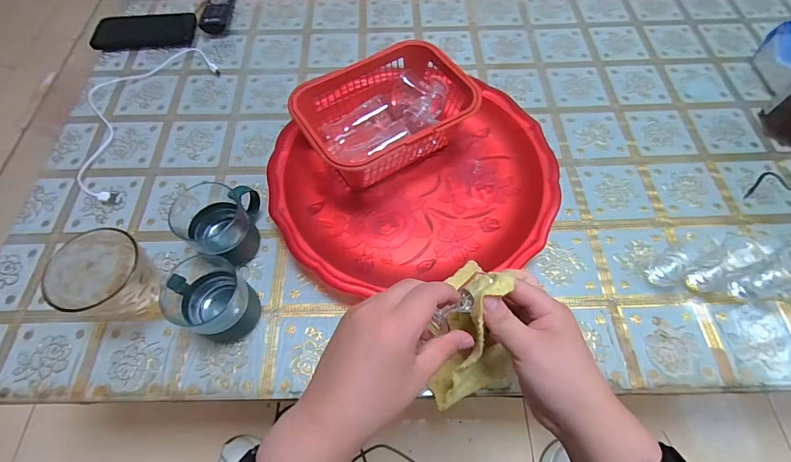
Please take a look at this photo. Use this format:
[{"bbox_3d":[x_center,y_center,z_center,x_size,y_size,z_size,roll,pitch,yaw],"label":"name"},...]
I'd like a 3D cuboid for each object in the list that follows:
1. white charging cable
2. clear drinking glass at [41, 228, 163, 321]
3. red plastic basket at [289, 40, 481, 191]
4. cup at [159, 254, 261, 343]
[{"bbox_3d":[-0.395,-0.186,0.574,0.146,0.014,0.294,17,63,9],"label":"white charging cable"},{"bbox_3d":[-0.291,0.055,0.400,0.080,0.093,0.082,0,61,0],"label":"clear drinking glass"},{"bbox_3d":[-0.012,-0.140,0.498,0.205,0.102,0.141,-30,66,-15],"label":"red plastic basket"},{"bbox_3d":[-0.194,0.075,0.404,0.082,0.067,0.075,0,61,0],"label":"cup"}]

